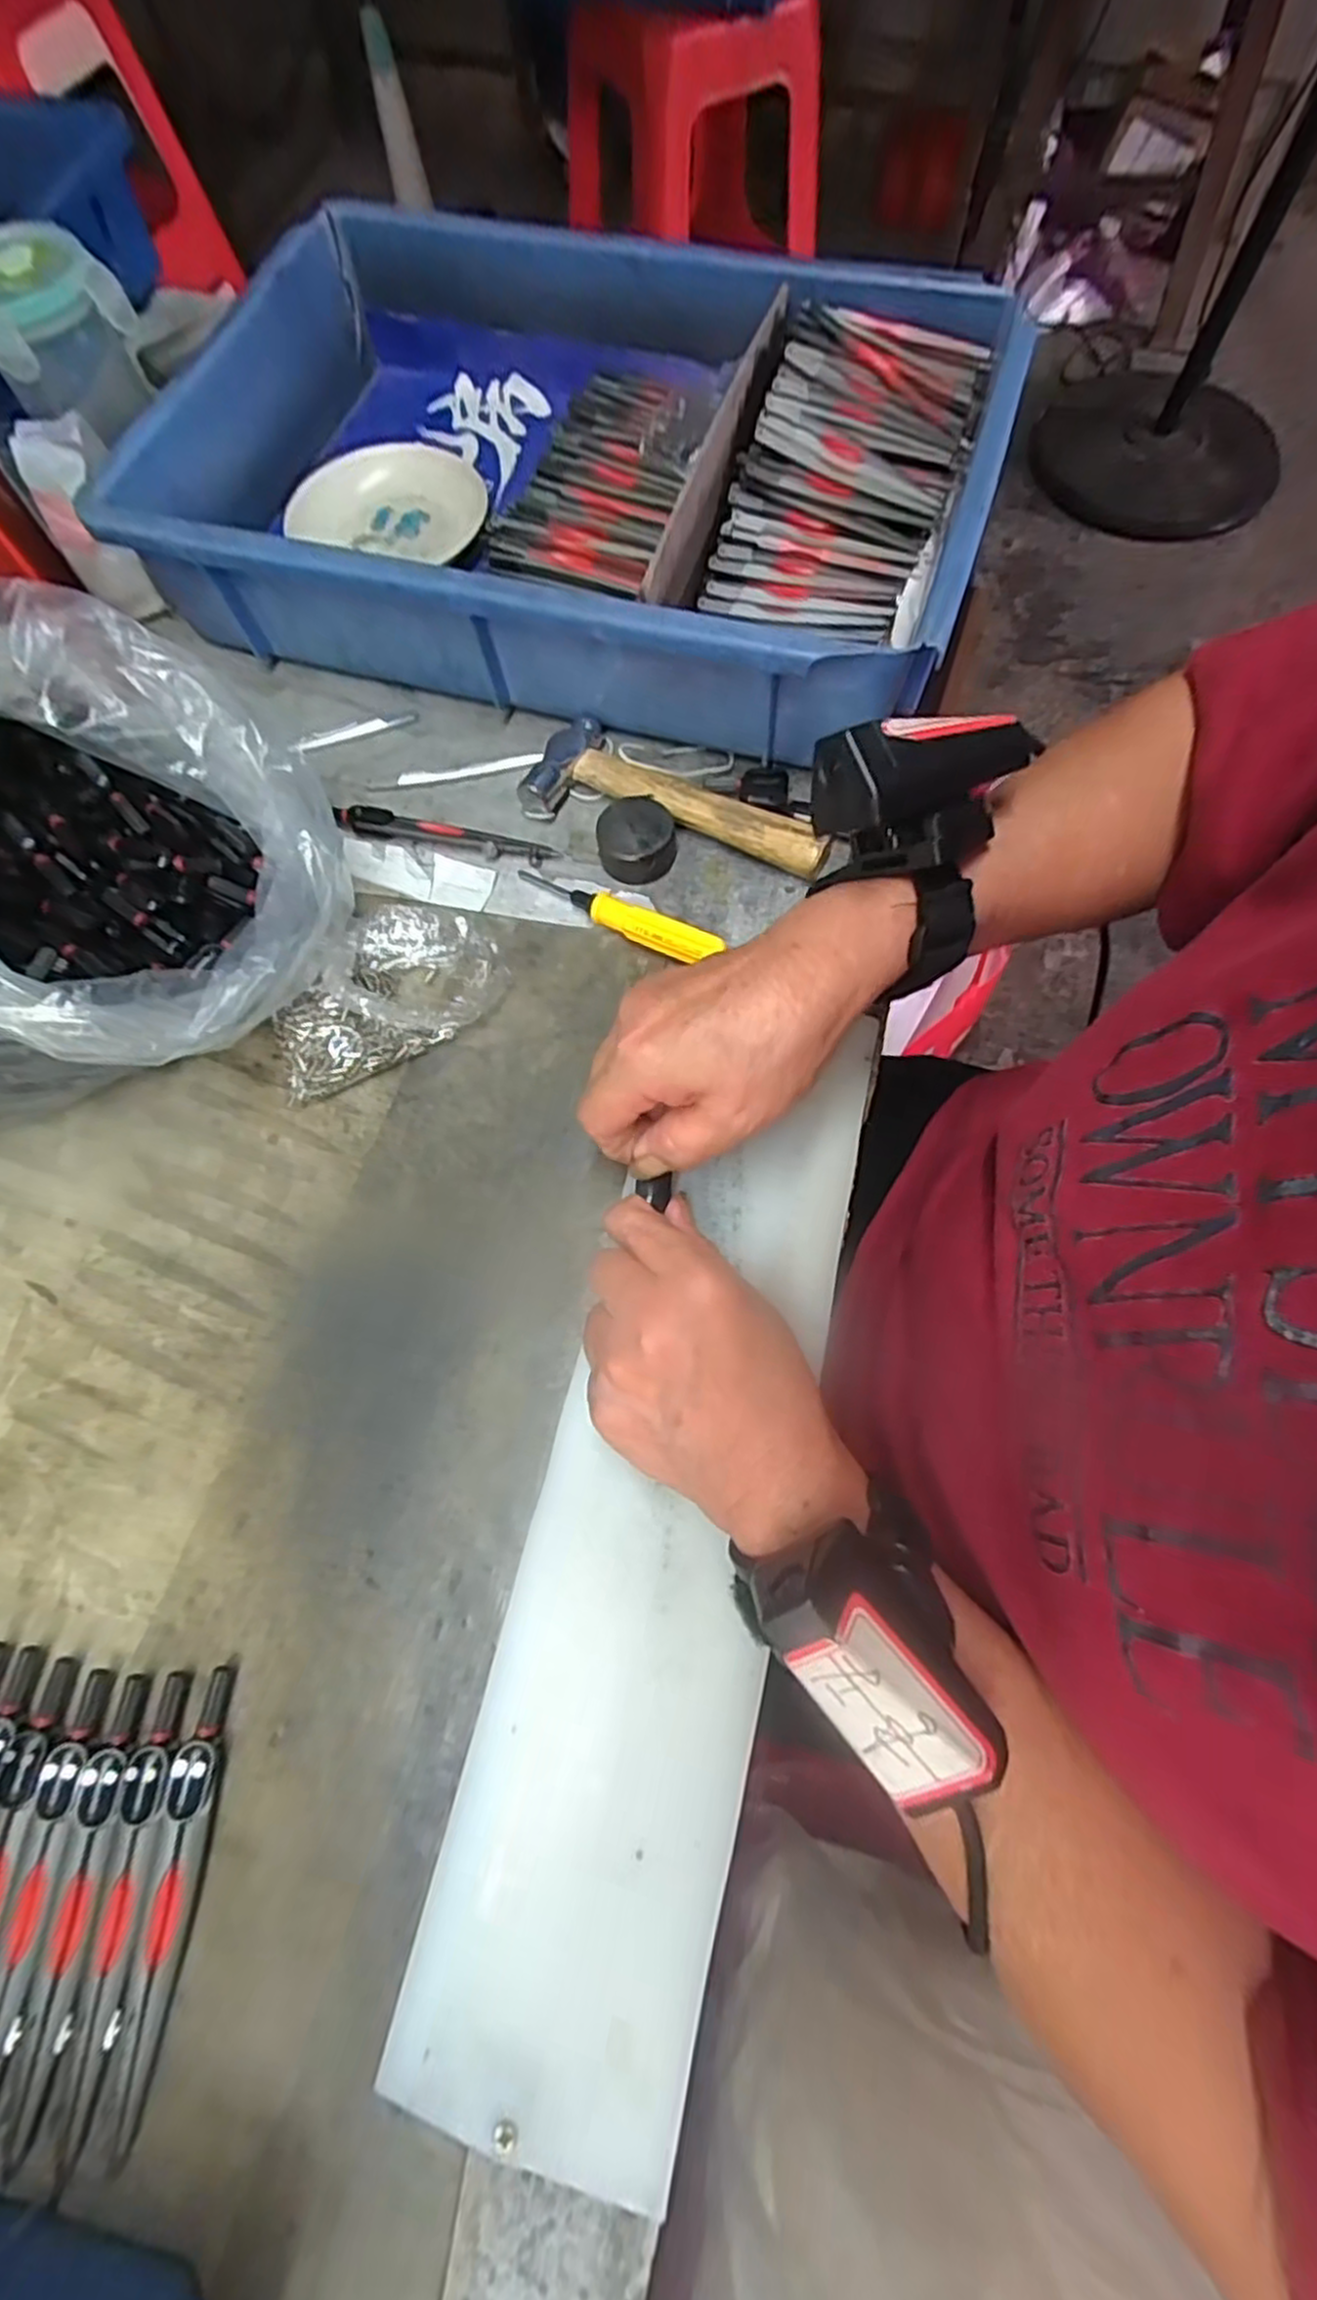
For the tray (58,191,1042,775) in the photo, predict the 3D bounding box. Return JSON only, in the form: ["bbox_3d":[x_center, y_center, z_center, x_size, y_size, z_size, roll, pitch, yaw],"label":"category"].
[{"bbox_3d":[-0.043,-0.371,0.431,0.426,0.083,0.288,17,72,8],"label":"tray"}]

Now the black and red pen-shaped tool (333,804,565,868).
[{"bbox_3d":[-0.113,-0.162,0.400,0.121,0.009,0.017,14,71,7],"label":"black and red pen-shaped tool"}]

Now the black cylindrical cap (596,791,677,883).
[{"bbox_3d":[-0.011,-0.156,0.384,0.037,0.023,0.046,-8,70,0],"label":"black cylindrical cap"}]

